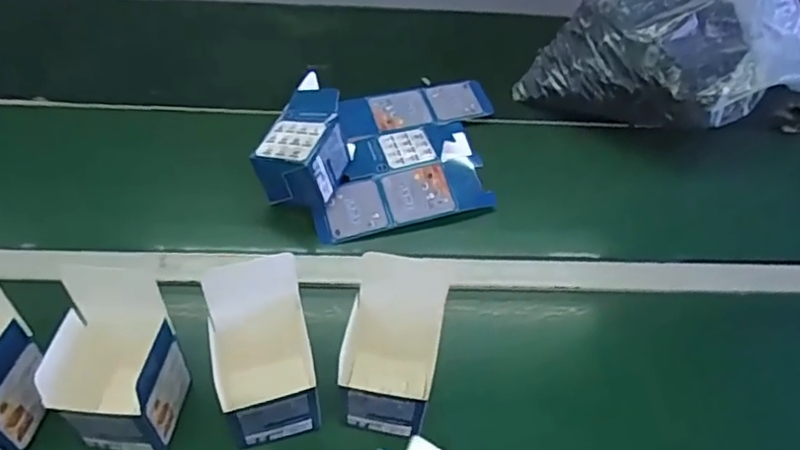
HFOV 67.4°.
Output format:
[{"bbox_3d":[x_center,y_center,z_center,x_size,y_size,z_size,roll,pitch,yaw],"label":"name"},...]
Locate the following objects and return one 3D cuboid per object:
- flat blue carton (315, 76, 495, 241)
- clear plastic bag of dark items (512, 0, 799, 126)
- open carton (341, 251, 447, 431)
[{"bbox_3d":[0.011,-0.098,0.809,0.260,0.022,0.229,-8,55,-7],"label":"flat blue carton"},{"bbox_3d":[0.442,-0.283,0.915,0.400,0.200,0.316,-36,63,-29],"label":"clear plastic bag of dark items"},{"bbox_3d":[-0.005,0.106,0.645,0.099,0.071,0.211,11,51,3],"label":"open carton"}]

